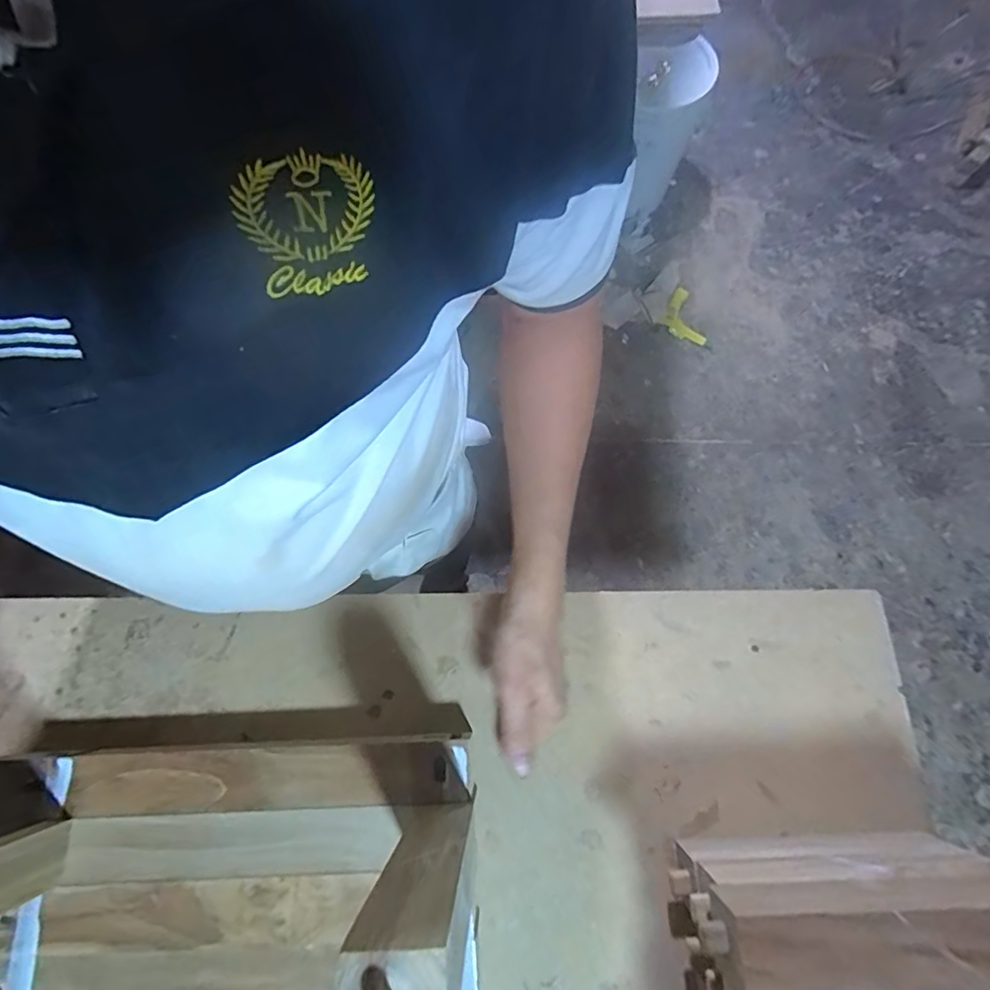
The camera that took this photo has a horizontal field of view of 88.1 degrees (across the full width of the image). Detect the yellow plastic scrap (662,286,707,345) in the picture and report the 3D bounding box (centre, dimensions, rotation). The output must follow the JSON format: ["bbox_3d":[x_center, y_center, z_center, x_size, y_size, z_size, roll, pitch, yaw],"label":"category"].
[{"bbox_3d":[0.583,-0.561,1.615,0.102,0.043,0.216,-10,73,-1],"label":"yellow plastic scrap"}]

